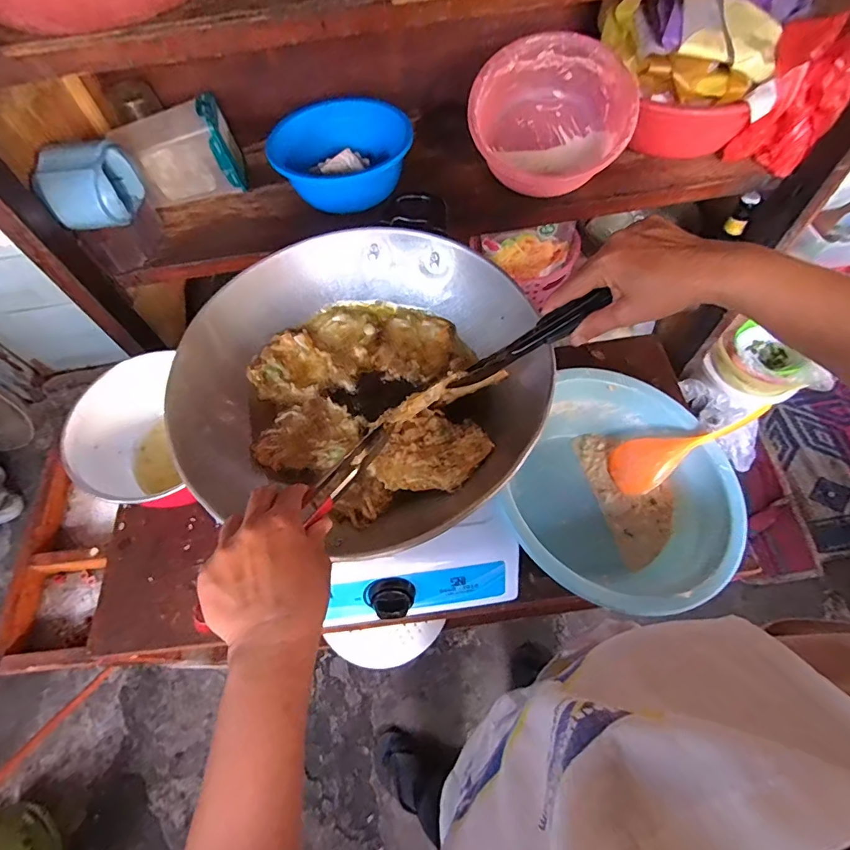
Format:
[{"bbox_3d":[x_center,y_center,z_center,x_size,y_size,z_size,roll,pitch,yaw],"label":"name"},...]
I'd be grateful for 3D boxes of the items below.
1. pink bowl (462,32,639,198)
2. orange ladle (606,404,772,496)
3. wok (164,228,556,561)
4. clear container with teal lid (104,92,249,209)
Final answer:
[{"bbox_3d":[0.192,-0.476,0.718,0.237,0.131,0.183,6,63,6],"label":"pink bowl"},{"bbox_3d":[0.318,0.025,0.570,0.182,0.023,0.068,-30,60,24],"label":"orange ladle"},{"bbox_3d":[-0.073,-0.053,0.493,0.364,0.090,0.369,-1,62,2],"label":"wok"},{"bbox_3d":[-0.392,-0.434,0.744,0.170,0.114,0.100,-18,63,-7],"label":"clear container with teal lid"}]

